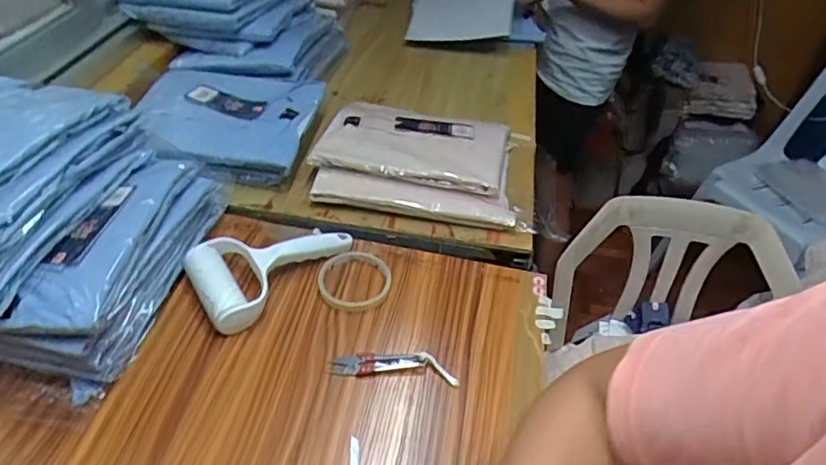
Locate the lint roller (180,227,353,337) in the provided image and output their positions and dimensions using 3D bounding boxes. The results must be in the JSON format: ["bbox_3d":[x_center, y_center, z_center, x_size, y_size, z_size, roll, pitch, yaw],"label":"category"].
[{"bbox_3d":[-0.160,0.035,0.667,0.191,0.040,0.113,-26,51,-29],"label":"lint roller"}]

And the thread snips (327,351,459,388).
[{"bbox_3d":[-0.020,0.138,0.594,0.133,0.011,0.031,6,43,1],"label":"thread snips"}]

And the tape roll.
[{"bbox_3d":[-0.068,0.055,0.674,0.082,0.018,0.086,3,43,-3],"label":"tape roll"}]

